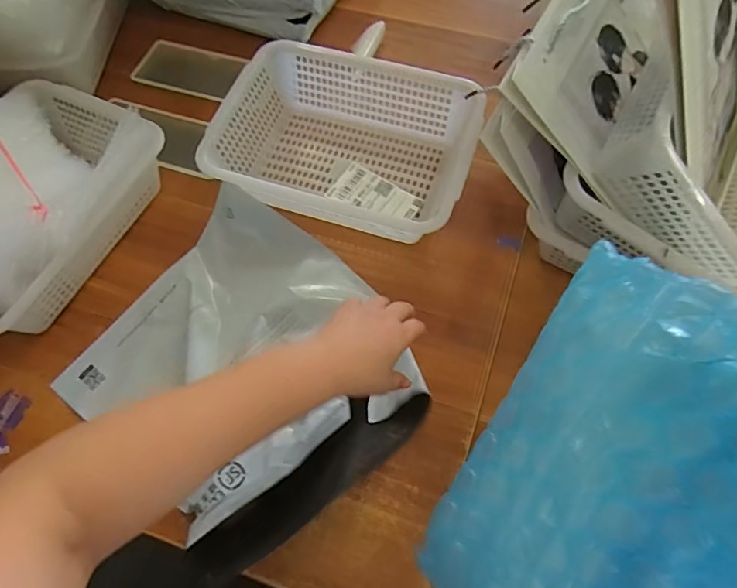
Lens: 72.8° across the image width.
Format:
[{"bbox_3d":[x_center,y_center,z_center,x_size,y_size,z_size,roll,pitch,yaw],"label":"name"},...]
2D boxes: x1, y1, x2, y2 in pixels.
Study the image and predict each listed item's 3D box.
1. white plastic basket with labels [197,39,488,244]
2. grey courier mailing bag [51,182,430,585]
[{"bbox_3d":[-0.028,-0.219,0.729,0.350,0.104,0.270,14,66,8],"label":"white plastic basket with labels"},{"bbox_3d":[-0.144,0.086,0.594,0.395,0.105,0.336,40,72,18],"label":"grey courier mailing bag"}]

